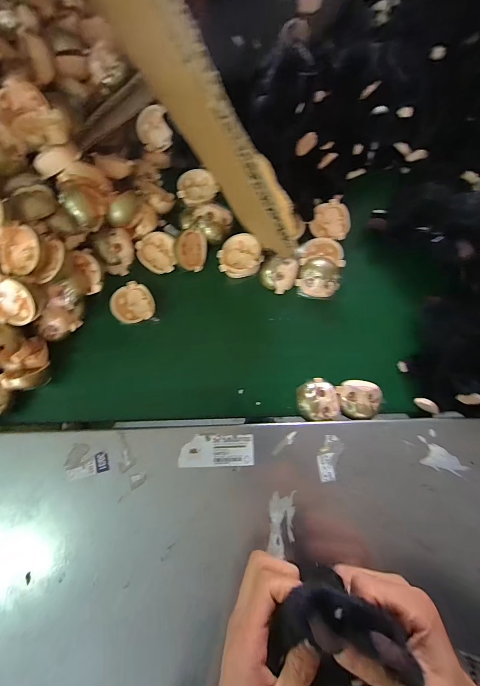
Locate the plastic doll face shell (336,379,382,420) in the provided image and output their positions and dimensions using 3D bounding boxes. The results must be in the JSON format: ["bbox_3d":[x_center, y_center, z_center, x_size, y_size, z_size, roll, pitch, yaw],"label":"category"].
[{"bbox_3d":[0.137,0.063,0.357,0.046,0.018,0.044,0,76,1],"label":"plastic doll face shell"}]

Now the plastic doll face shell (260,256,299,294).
[{"bbox_3d":[0.051,-0.089,0.400,0.042,0.022,0.044,35,79,9],"label":"plastic doll face shell"}]

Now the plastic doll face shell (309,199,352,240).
[{"bbox_3d":[0.118,-0.159,0.408,0.047,0.017,0.049,19,77,5],"label":"plastic doll face shell"}]

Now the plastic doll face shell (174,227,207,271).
[{"bbox_3d":[-0.065,-0.116,0.397,0.023,0.049,0.046,18,68,38],"label":"plastic doll face shell"}]

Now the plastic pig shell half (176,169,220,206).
[{"bbox_3d":[-0.056,-0.210,0.425,0.054,0.018,0.044,-8,76,-1],"label":"plastic pig shell half"}]

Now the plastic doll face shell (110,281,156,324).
[{"bbox_3d":[-0.129,-0.047,0.383,0.047,0.017,0.050,0,76,1],"label":"plastic doll face shell"}]

